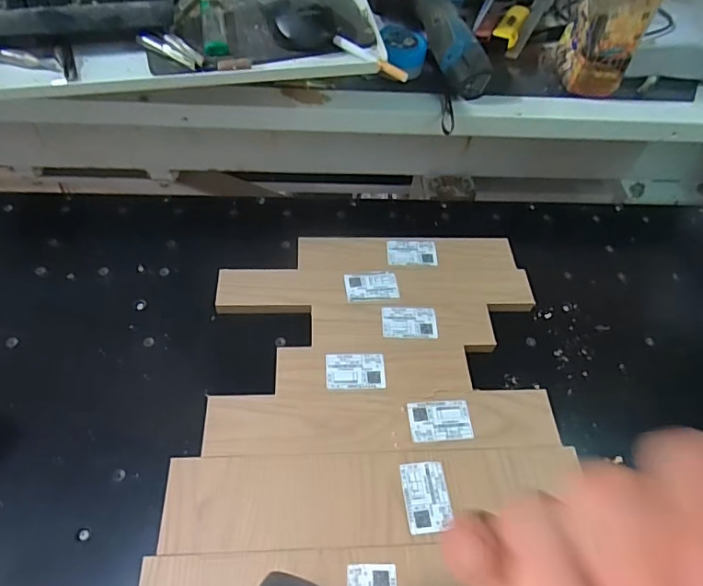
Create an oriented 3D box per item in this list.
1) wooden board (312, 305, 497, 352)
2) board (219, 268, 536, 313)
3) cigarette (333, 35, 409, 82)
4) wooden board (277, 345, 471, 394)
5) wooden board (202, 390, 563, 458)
[{"bbox_3d":[0.056,0.038,0.571,0.197,0.015,0.055,1,55,-4],"label":"wooden board"},{"bbox_3d":[0.030,-0.002,0.598,0.356,0.017,0.056,0,55,-5],"label":"board"},{"bbox_3d":[0.019,-0.220,0.486,0.083,0.012,0.011,34,59,17],"label":"cigarette"},{"bbox_3d":[0.023,0.081,0.537,0.196,0.016,0.053,0,55,-5],"label":"wooden board"},{"bbox_3d":[0.031,0.125,0.501,0.333,0.015,0.060,0,55,-5],"label":"wooden board"}]

